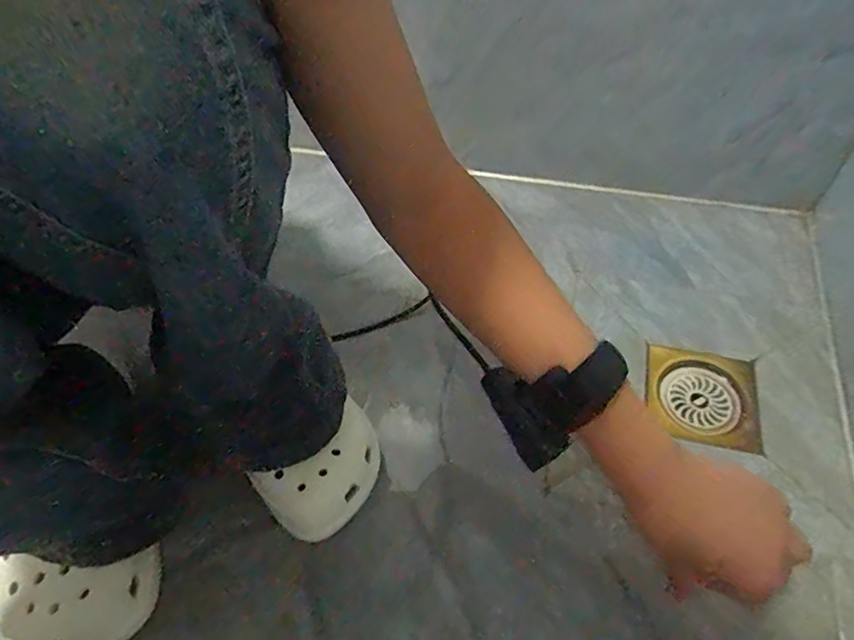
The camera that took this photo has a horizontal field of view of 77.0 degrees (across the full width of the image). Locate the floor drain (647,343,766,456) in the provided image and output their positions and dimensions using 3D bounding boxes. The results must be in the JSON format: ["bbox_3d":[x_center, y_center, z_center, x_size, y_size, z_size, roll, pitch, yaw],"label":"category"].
[{"bbox_3d":[0.266,0.074,0.522,0.099,0.017,0.095,7,55,9],"label":"floor drain"}]

